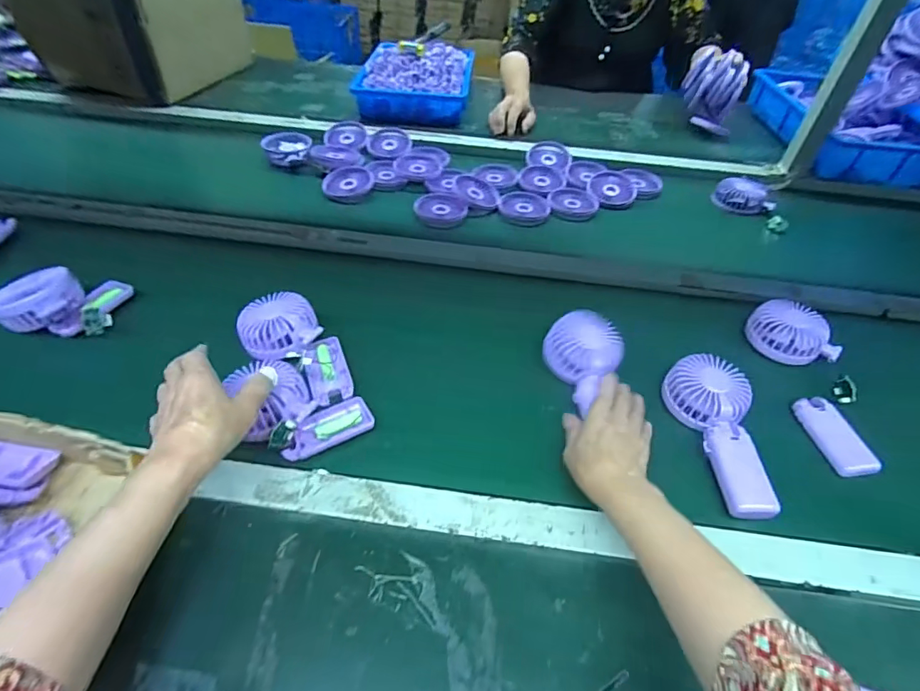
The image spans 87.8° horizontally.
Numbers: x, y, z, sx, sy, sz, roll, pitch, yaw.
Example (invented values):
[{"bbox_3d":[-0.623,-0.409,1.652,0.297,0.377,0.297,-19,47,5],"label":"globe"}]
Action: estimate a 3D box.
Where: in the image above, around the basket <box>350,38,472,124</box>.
[{"bbox_3d":[-0.100,-0.628,1.125,0.251,0.089,0.332,5,46,0],"label":"basket"}]

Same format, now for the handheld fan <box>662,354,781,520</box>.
[{"bbox_3d":[0.278,0.090,0.502,0.077,0.044,0.176,-1,47,-6],"label":"handheld fan"}]

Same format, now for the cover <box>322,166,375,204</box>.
[{"bbox_3d":[-0.200,-0.296,0.867,0.087,0.024,0.097,-1,46,-5],"label":"cover"}]

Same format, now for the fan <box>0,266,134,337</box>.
[{"bbox_3d":[-0.485,-0.057,0.586,0.132,0.049,0.100,3,46,-2],"label":"fan"}]

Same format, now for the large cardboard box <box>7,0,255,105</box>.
[{"bbox_3d":[-0.730,-0.782,1.083,0.325,0.294,0.371,16,47,10],"label":"large cardboard box"}]

